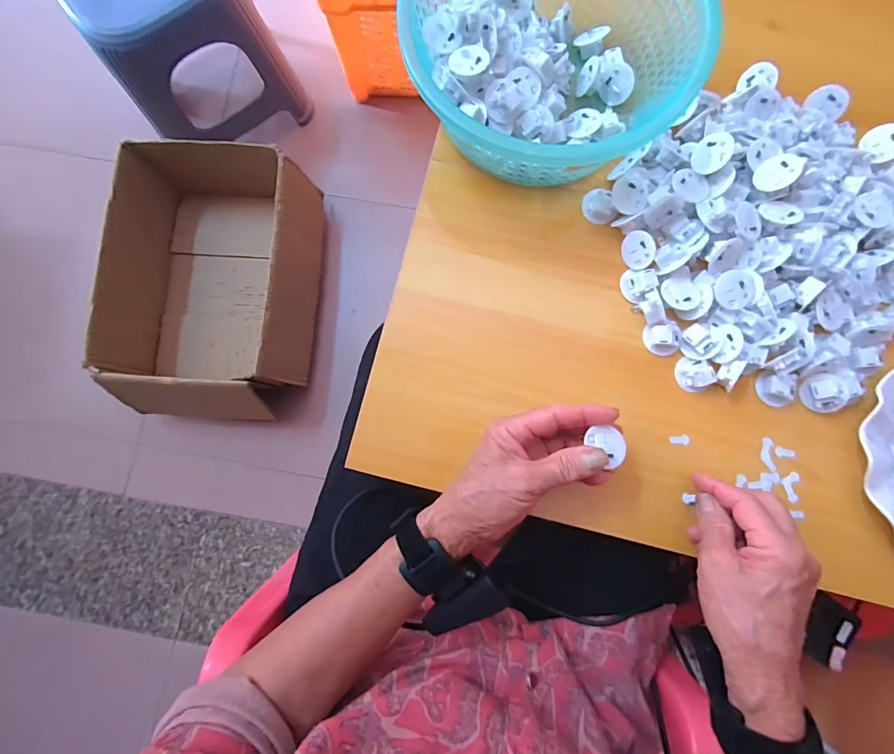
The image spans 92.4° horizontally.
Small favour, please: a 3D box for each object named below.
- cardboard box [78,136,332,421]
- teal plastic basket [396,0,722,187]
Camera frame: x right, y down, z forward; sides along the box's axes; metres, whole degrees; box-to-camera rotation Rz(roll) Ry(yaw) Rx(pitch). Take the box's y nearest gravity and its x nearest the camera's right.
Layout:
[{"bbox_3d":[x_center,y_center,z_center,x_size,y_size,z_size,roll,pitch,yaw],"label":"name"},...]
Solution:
[{"bbox_3d":[-0.440,-0.189,0.851,0.336,0.189,0.525,4,83,1],"label":"cardboard box"},{"bbox_3d":[0.081,-0.282,0.371,0.232,0.090,0.210,-18,83,-2],"label":"teal plastic basket"}]

